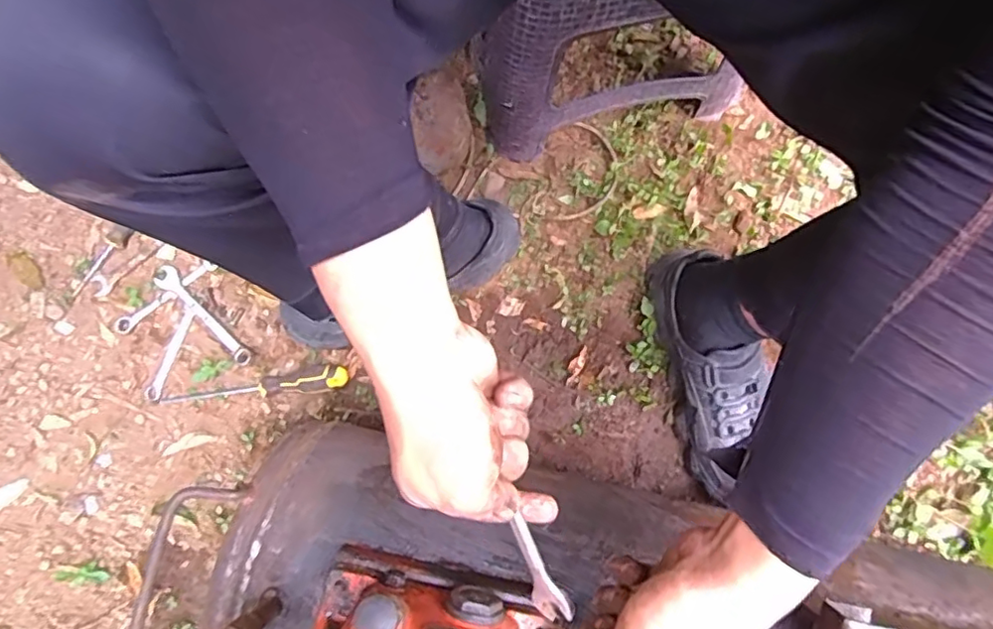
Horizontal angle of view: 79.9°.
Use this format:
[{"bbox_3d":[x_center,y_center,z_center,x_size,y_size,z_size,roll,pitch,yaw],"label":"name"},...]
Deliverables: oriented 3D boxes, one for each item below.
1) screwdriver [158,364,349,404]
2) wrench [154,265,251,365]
[{"bbox_3d":[-0.307,0.089,0.742,0.239,0.036,0.031,-6,82,-1],"label":"screwdriver"},{"bbox_3d":[-0.383,0.001,0.772,0.176,0.007,0.028,43,84,6],"label":"wrench"}]

